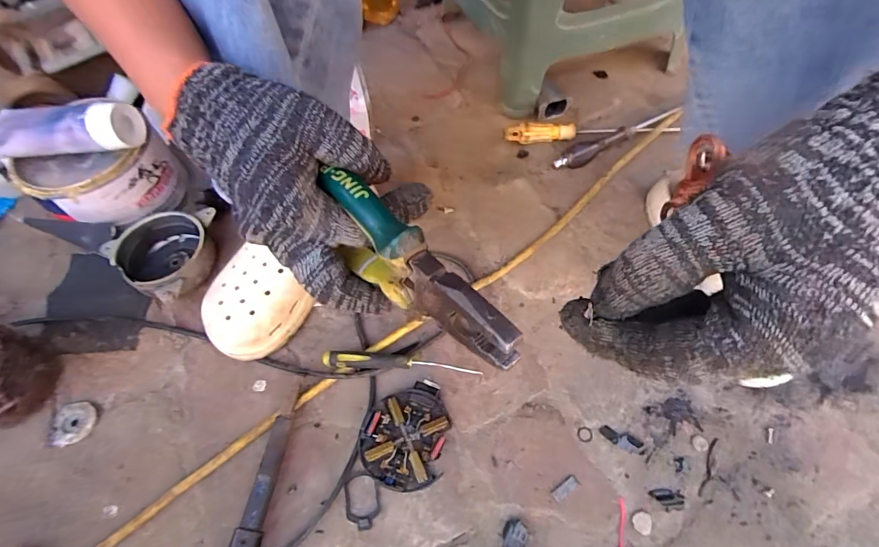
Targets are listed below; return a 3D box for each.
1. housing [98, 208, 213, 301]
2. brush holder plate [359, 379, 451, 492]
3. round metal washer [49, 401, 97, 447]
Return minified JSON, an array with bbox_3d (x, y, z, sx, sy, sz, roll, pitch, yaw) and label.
[{"bbox_3d":[-0.315,-0.029,0.517,0.128,0.043,0.118,27,64,18],"label":"housing"},{"bbox_3d":[-0.033,0.152,0.418,0.077,0.019,0.098,7,59,8],"label":"brush holder plate"},{"bbox_3d":[-0.371,0.152,0.439,0.038,0.009,0.041,-2,61,2],"label":"round metal washer"}]

